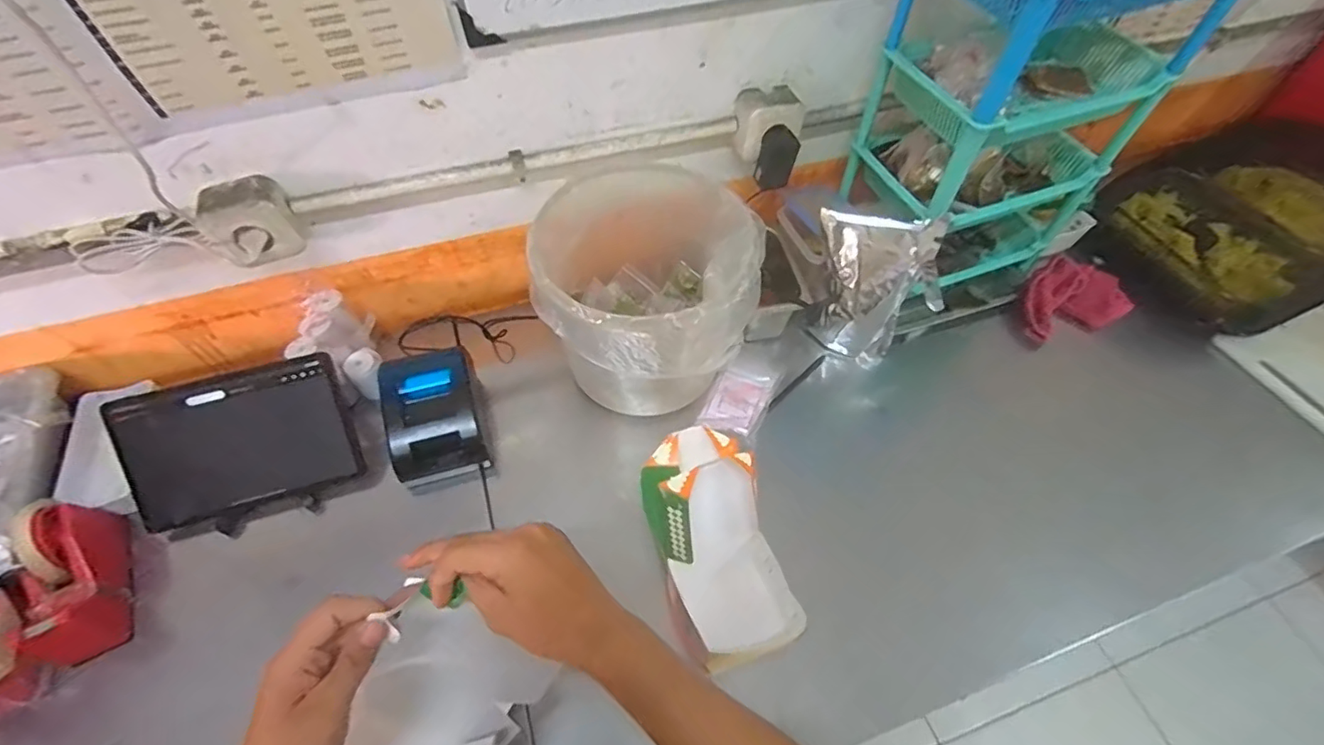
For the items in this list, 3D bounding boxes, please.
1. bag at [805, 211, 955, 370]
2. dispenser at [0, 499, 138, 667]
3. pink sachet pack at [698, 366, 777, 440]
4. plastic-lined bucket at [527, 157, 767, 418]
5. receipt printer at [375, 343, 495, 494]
[{"bbox_3d":[0.288,-0.118,0.809,0.151,0.210,0.096,5,56,3],"label":"bag"},{"bbox_3d":[-0.656,0.228,0.626,0.153,0.096,0.105,39,64,22],"label":"dispenser"},{"bbox_3d":[0.103,0.038,0.772,0.075,0.020,0.106,22,59,13],"label":"pink sachet pack"},{"bbox_3d":[-0.022,-0.104,0.748,0.257,0.230,0.278,0,56,-1],"label":"plastic-lined bucket"},{"bbox_3d":[-0.294,0.059,0.749,0.118,0.089,0.150,-13,58,-10],"label":"receipt printer"}]

